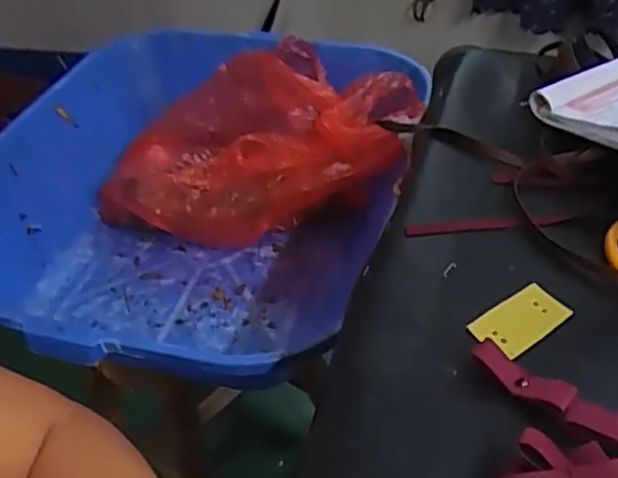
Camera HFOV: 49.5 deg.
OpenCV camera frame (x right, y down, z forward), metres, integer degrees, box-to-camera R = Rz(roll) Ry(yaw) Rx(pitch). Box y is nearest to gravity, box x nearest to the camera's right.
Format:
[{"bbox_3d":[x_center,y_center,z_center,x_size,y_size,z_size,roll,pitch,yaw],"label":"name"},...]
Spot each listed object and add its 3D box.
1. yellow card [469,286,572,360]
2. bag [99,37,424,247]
[{"bbox_3d":[0.143,0.056,0.453,0.065,0.007,0.034,-29,63,-19],"label":"yellow card"},{"bbox_3d":[-0.065,-0.156,0.943,0.403,0.205,0.301,8,43,15],"label":"bag"}]

